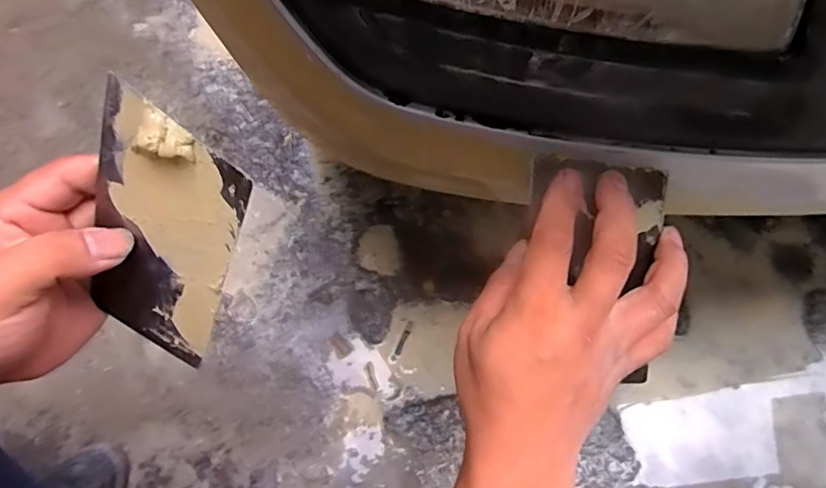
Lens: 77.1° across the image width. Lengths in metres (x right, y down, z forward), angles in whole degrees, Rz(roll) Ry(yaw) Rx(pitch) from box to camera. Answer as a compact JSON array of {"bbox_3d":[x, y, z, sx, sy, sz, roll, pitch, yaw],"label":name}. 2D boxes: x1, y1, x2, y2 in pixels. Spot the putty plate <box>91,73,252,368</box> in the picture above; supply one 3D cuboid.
[{"bbox_3d":[-0.122,0.000,0.247,0.072,0.129,0.009,32,33,4],"label":"putty plate"}]

